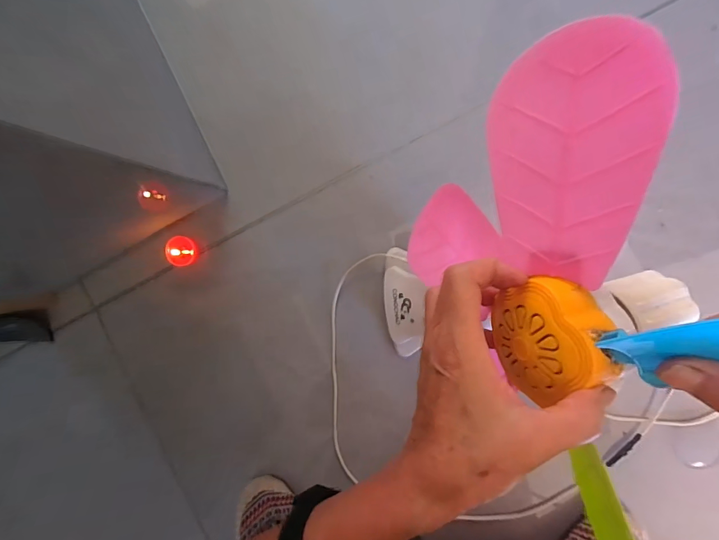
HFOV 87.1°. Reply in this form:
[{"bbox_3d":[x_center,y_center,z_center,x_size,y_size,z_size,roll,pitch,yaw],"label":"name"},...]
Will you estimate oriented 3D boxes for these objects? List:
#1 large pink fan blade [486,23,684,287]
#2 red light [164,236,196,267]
[{"bbox_3d":[0.099,-0.052,0.184,0.074,0.007,0.114,17,116,41],"label":"large pink fan blade"},{"bbox_3d":[-0.196,-0.021,0.420,0.025,0.026,0.032,4,94,6],"label":"red light"}]

